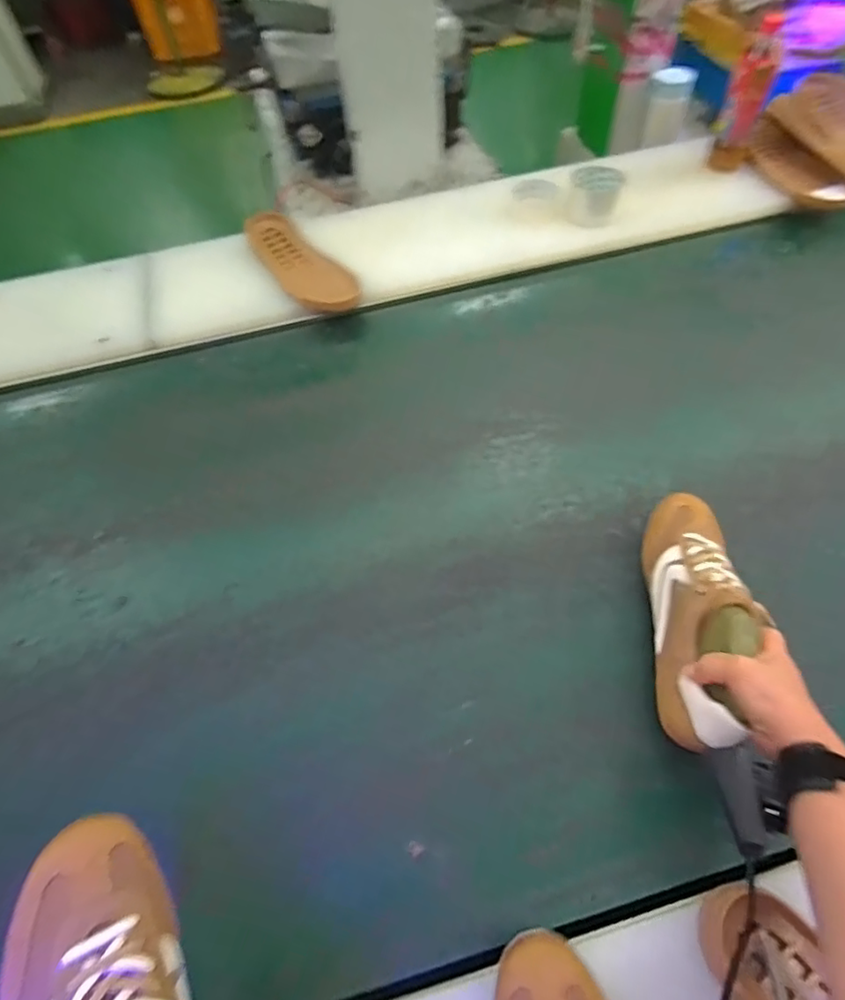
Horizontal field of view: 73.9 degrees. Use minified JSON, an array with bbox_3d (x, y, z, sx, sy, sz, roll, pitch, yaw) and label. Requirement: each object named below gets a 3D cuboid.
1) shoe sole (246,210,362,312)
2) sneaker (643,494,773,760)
[{"bbox_3d":[-0.213,-0.397,0.940,0.249,0.024,0.092,43,79,13],"label":"shoe sole"},{"bbox_3d":[0.277,0.103,0.562,0.084,0.082,0.274,9,53,8],"label":"sneaker"}]

